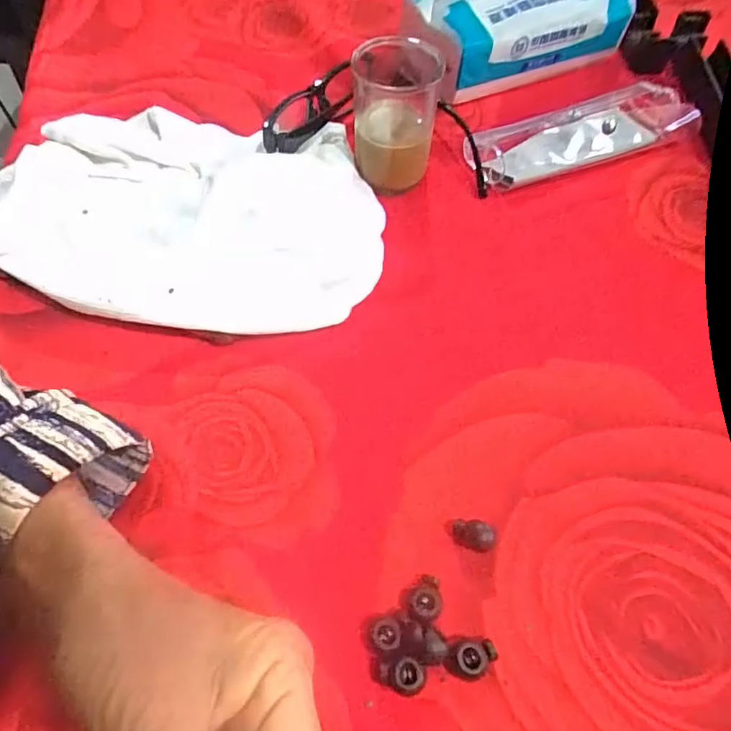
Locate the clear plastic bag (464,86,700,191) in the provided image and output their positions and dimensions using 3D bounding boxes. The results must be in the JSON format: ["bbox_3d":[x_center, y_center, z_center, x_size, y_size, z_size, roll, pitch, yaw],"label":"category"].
[{"bbox_3d":[0.155,-0.164,0.379,0.164,0.031,0.049,-17,61,-10],"label":"clear plastic bag"}]

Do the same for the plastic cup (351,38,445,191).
[{"bbox_3d":[0.018,-0.160,0.349,0.049,0.075,0.056,-2,59,-1],"label":"plastic cup"}]

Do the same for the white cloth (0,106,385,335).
[{"bbox_3d":[-0.108,-0.095,0.336,0.237,0.040,0.166,6,60,4],"label":"white cloth"}]

